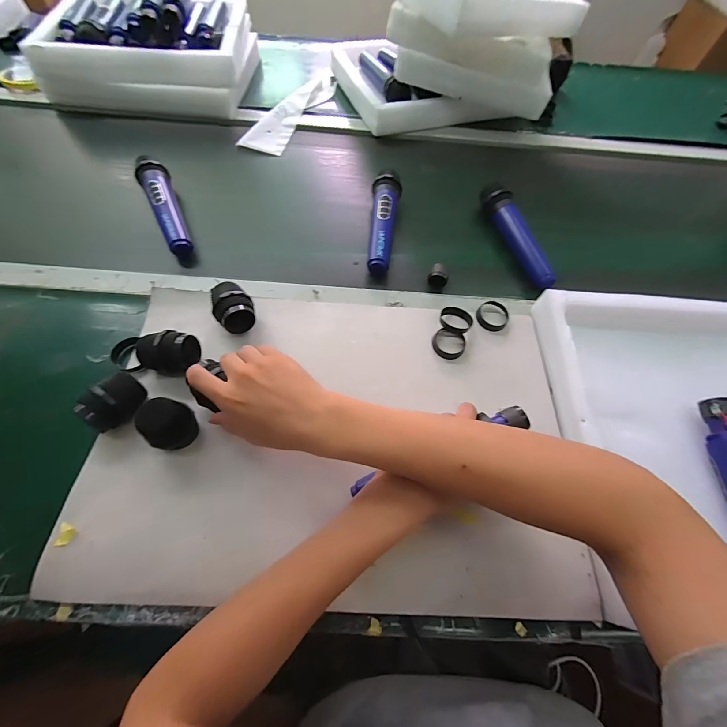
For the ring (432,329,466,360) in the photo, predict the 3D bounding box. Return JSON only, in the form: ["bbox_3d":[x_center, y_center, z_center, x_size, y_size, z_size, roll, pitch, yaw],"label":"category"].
[{"bbox_3d":[0.110,-0.024,0.431,0.043,0.013,0.037,15,62,5],"label":"ring"}]

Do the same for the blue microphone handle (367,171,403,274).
[{"bbox_3d":[0.032,-0.223,0.517,0.045,0.038,0.191,7,62,0],"label":"blue microphone handle"}]

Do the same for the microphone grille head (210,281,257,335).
[{"bbox_3d":[-0.159,-0.069,0.409,0.046,0.044,0.064,-22,66,-14],"label":"microphone grille head"}]

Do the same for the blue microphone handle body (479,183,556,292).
[{"bbox_3d":[0.237,-0.202,0.514,0.033,0.041,0.200,-12,64,-10],"label":"blue microphone handle body"}]

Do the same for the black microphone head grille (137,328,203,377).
[{"bbox_3d":[-0.222,-0.012,0.380,0.061,0.046,0.048,12,62,3],"label":"black microphone head grille"}]

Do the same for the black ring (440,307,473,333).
[{"bbox_3d":[0.123,-0.056,0.446,0.043,0.016,0.039,25,63,9],"label":"black ring"}]

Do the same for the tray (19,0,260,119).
[{"bbox_3d":[-0.414,-0.644,0.661,0.352,0.108,0.309,1,62,-3],"label":"tray"}]

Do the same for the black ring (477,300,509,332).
[{"bbox_3d":[0.176,-0.064,0.456,0.043,0.012,0.044,2,62,-3],"label":"black ring"}]

